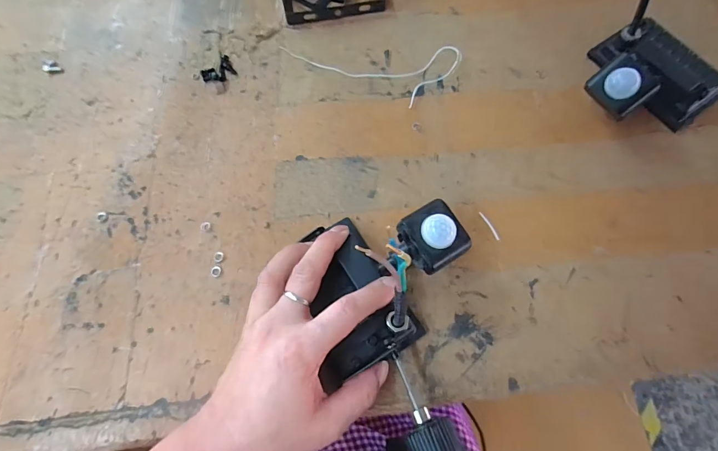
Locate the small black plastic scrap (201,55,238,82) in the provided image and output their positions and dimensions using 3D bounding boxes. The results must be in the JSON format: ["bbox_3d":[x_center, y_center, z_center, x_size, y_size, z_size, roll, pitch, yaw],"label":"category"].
[{"bbox_3d":[-0.129,-0.142,0.362,0.030,0.004,0.021,-38,75,-14],"label":"small black plastic scrap"}]

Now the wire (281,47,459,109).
[{"bbox_3d":[0.011,-0.143,0.364,0.168,0.014,0.061,1,69,-1],"label":"wire"}]

